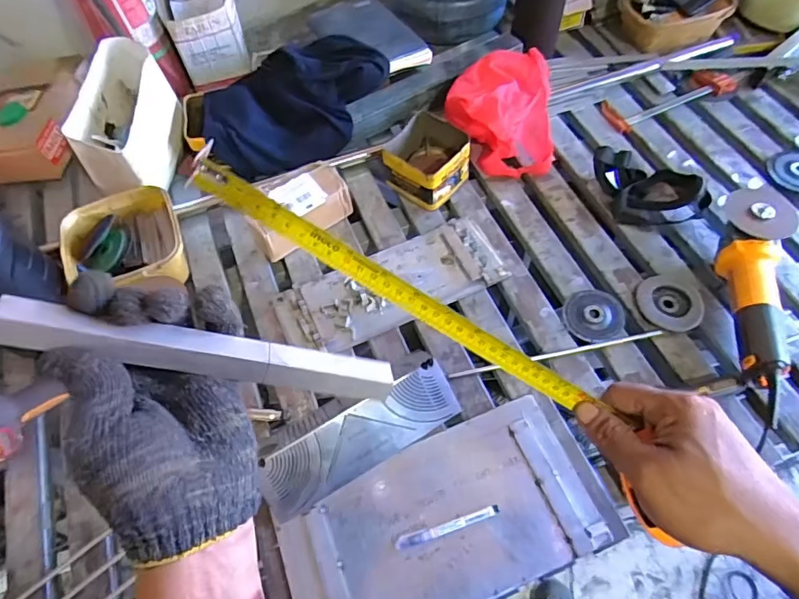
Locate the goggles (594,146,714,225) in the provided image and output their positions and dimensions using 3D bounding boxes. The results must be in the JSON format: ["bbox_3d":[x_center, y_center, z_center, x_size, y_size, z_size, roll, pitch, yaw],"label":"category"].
[{"bbox_3d":[0.410,-0.181,0.866,0.191,0.107,0.099,20,62,-1],"label":"goggles"}]

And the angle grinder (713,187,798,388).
[{"bbox_3d":[0.508,-0.017,0.742,0.075,0.098,0.293,15,62,12],"label":"angle grinder"}]

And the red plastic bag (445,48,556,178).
[{"bbox_3d":[0.182,-0.336,0.931,0.183,0.116,0.185,0,60,4],"label":"red plastic bag"}]

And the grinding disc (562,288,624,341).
[{"bbox_3d":[0.297,0.023,0.782,0.089,0.017,0.080,0,60,4],"label":"grinding disc"}]

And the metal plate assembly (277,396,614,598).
[{"bbox_3d":[0.047,0.284,0.651,0.378,0.024,0.196,-21,61,-8],"label":"metal plate assembly"}]

